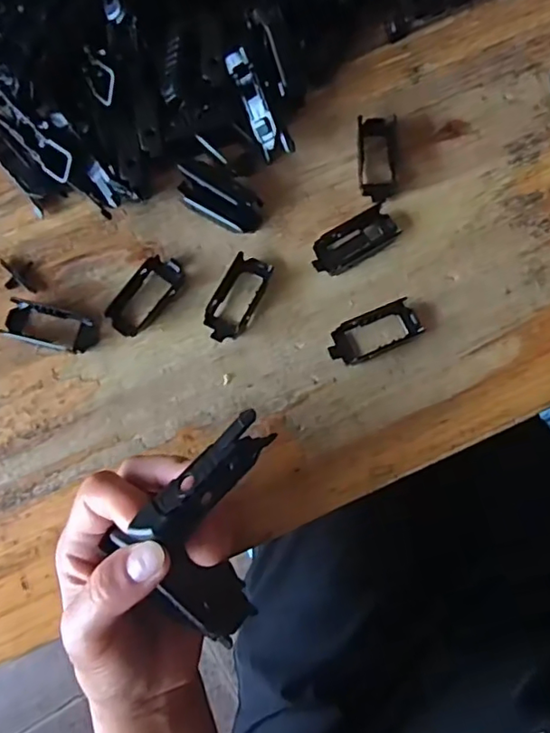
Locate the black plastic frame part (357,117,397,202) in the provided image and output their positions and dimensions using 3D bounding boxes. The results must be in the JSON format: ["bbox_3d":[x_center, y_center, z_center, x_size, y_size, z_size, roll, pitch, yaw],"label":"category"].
[{"bbox_3d":[0.061,-0.121,0.331,0.023,0.010,0.052,-2,79,1],"label":"black plastic frame part"}]

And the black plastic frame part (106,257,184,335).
[{"bbox_3d":[-0.071,-0.040,0.320,0.025,0.010,0.051,34,82,8],"label":"black plastic frame part"}]

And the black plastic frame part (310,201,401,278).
[{"bbox_3d":[0.045,-0.071,0.325,0.051,0.006,0.023,-35,80,-5],"label":"black plastic frame part"}]

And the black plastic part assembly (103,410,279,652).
[{"bbox_3d":[-0.033,0.063,0.236,0.052,0.028,0.094,3,104,-24],"label":"black plastic part assembly"}]

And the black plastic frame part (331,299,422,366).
[{"bbox_3d":[0.054,-0.019,0.314,0.052,0.006,0.024,-25,79,-3],"label":"black plastic frame part"}]

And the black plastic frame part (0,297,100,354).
[{"bbox_3d":[-0.124,-0.022,0.317,0.049,0.010,0.023,13,79,4],"label":"black plastic frame part"}]

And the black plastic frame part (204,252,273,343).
[{"bbox_3d":[-0.021,-0.038,0.319,0.024,0.008,0.051,24,80,6],"label":"black plastic frame part"}]

